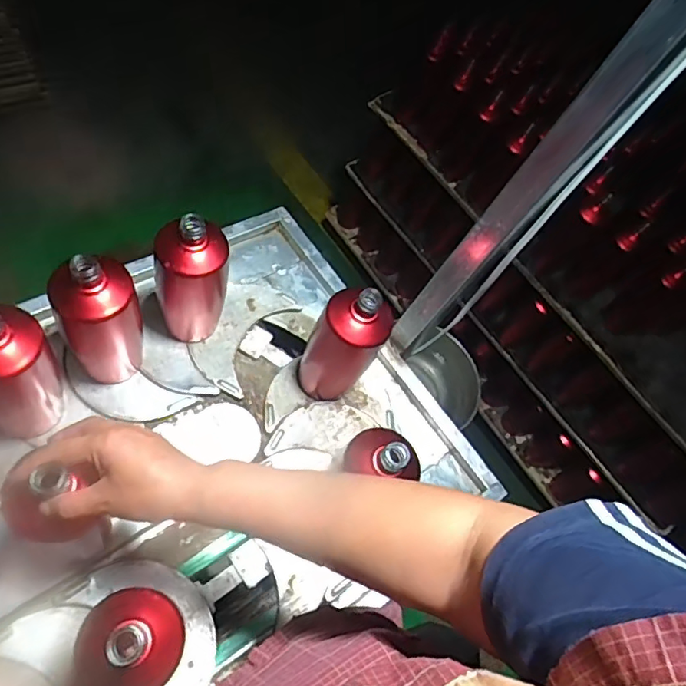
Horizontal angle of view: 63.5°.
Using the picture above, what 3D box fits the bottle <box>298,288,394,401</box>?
[{"bbox_3d":[0.000,0.005,0.677,0.064,0.191,0.058,-20,66,-34],"label":"bottle"}]

